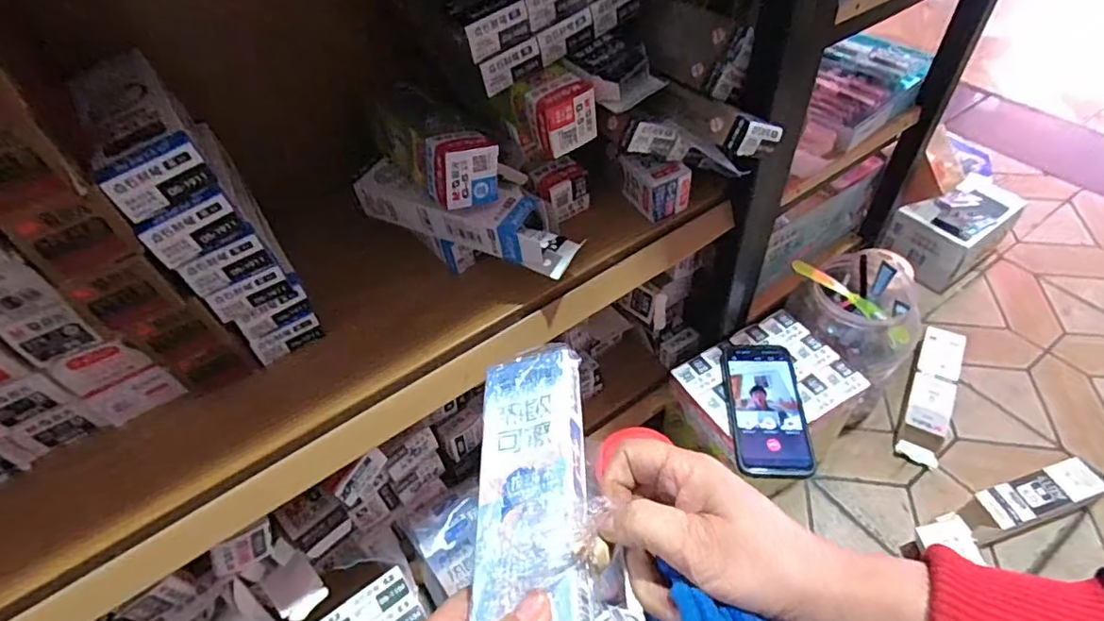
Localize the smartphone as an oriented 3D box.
[{"bbox_3d":[0.236,0.106,0.644,0.077,0.011,0.161,-5,52,11],"label":"smartphone"}]

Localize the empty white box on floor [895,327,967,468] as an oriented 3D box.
[{"bbox_3d":[0.545,0.115,0.834,0.065,0.046,0.223,22,54,22],"label":"empty white box on floor"}]

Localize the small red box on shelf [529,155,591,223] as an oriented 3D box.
[{"bbox_3d":[0.007,-0.115,0.548,0.050,0.046,0.039,-32,53,-21],"label":"small red box on shelf"}]

